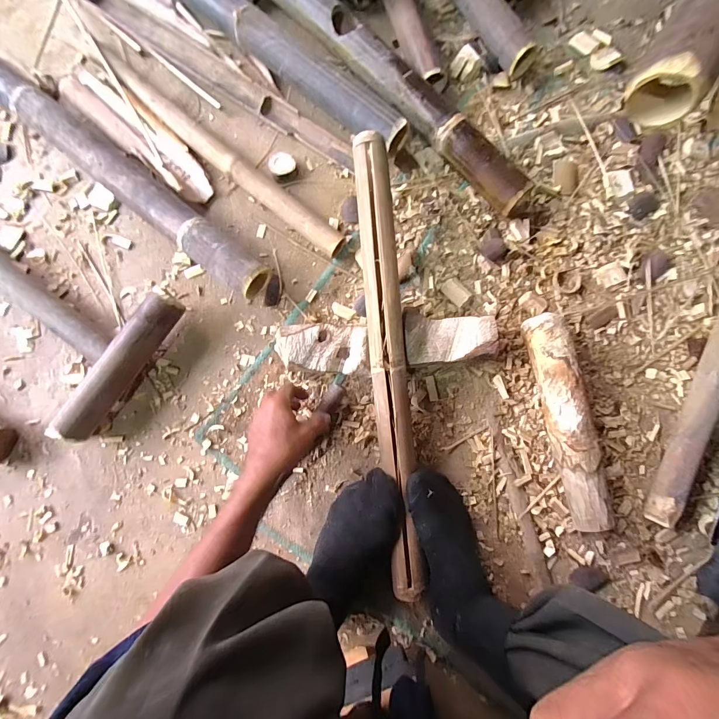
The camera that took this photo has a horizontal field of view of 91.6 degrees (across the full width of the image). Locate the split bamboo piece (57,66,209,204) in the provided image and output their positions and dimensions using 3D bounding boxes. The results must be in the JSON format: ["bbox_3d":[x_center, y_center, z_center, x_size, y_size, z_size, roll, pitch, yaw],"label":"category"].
[{"bbox_3d":[-0.406,-0.413,0.632,0.365,0.032,0.077,40,85,6],"label":"split bamboo piece"}]

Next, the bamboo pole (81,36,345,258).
[{"bbox_3d":[-0.264,-0.379,0.615,0.604,0.041,0.052,39,85,6],"label":"bamboo pole"}]

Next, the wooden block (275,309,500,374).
[{"bbox_3d":[0.040,-0.025,0.551,0.322,0.066,0.080,-7,82,0],"label":"wooden block"}]

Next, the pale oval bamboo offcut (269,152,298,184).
[{"bbox_3d":[-0.136,-0.343,0.624,0.045,0.022,0.044,-16,82,-1],"label":"pale oval bamboo offcut"}]

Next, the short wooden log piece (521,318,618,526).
[{"bbox_3d":[0.310,0.090,0.530,0.054,0.064,0.313,-11,82,0],"label":"short wooden log piece"}]

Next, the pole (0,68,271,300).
[{"bbox_3d":[-0.706,-0.533,0.640,1.402,0.074,0.061,37,85,6],"label":"pole"}]

